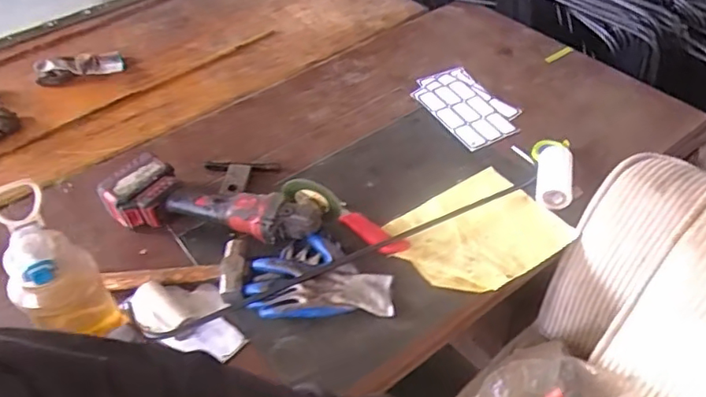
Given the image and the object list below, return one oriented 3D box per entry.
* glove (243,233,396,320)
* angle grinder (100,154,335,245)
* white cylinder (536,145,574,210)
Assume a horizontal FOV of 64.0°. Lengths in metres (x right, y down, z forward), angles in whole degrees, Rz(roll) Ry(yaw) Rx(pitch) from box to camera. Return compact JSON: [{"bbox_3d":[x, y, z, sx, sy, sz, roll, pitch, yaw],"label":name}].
[{"bbox_3d":[-0.049,0.119,0.860,0.207,0.037,0.137,-3,45,1],"label":"glove"},{"bbox_3d":[-0.224,0.017,0.942,0.381,0.092,0.103,10,47,13],"label":"angle grinder"},{"bbox_3d":[0.351,-0.039,0.980,0.065,0.046,0.131,9,47,13],"label":"white cylinder"}]

